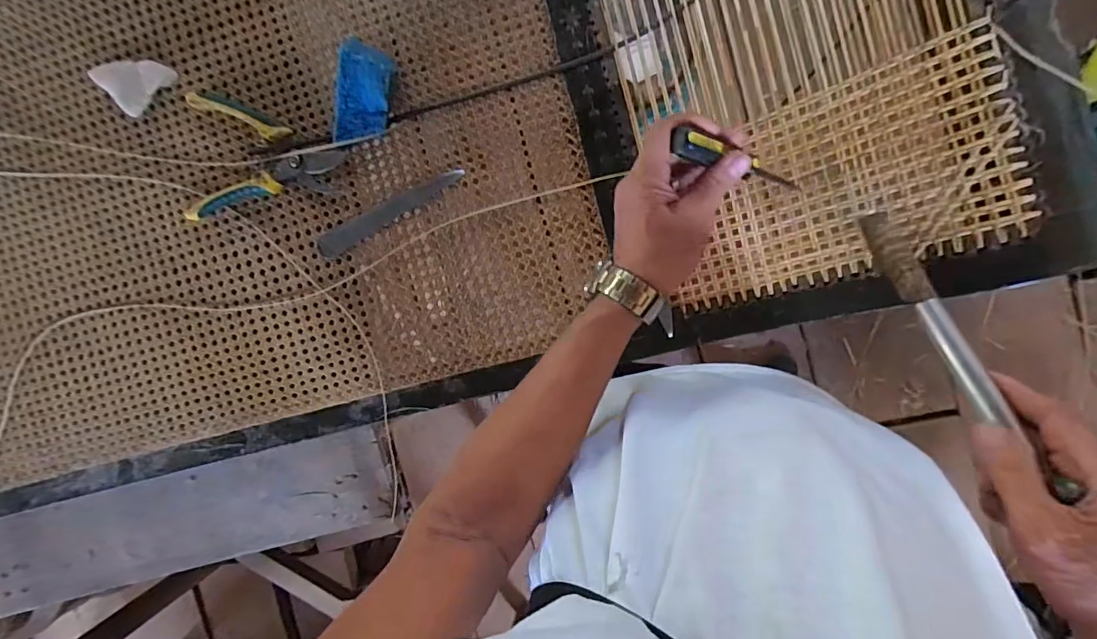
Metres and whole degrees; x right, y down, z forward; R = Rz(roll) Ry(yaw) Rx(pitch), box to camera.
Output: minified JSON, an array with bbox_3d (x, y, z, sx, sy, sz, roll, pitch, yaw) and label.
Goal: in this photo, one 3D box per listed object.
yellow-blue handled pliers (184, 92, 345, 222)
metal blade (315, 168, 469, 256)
[{"bbox_3d":[-0.320,-0.178,0.548,0.177,0.011,0.136,5,90,4],"label":"yellow-blue handled pliers"},{"bbox_3d":[-0.182,-0.125,0.559,0.183,0.004,0.029,-31,87,5],"label":"metal blade"}]

